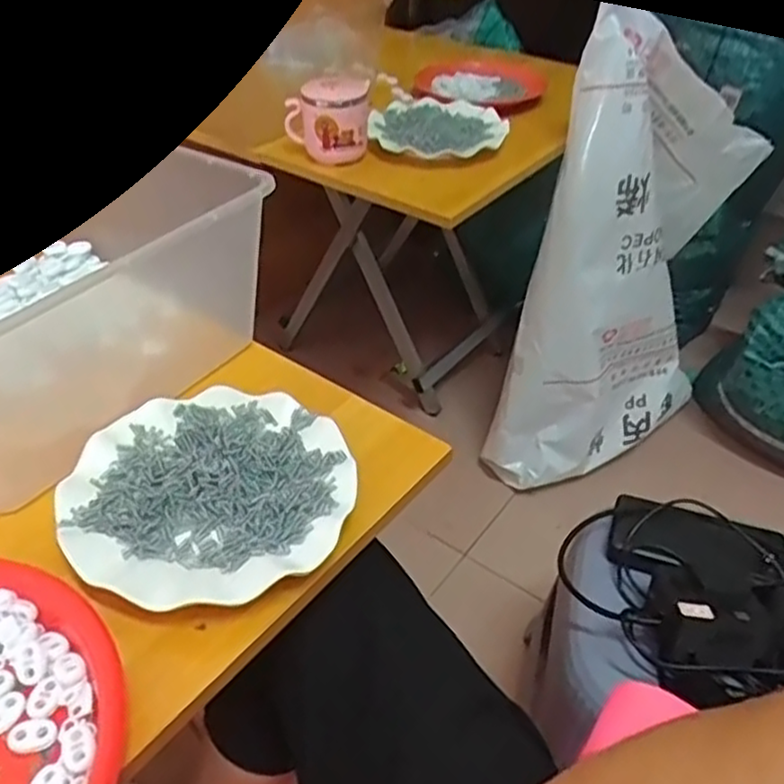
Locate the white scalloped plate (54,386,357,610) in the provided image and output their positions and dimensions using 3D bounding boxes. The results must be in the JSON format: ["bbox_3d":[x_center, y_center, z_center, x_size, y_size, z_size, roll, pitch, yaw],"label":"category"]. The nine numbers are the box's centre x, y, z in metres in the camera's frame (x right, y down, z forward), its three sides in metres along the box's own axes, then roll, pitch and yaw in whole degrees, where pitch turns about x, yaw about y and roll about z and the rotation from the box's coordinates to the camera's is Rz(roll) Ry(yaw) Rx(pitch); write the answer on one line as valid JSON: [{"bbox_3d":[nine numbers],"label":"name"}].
[{"bbox_3d":[-0.118,0.061,0.475,0.177,0.023,0.170,-1,40,0],"label":"white scalloped plate"}]

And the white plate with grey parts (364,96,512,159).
[{"bbox_3d":[0.057,-0.343,0.934,0.176,0.022,0.154,14,43,16],"label":"white plate with grey parts"}]

